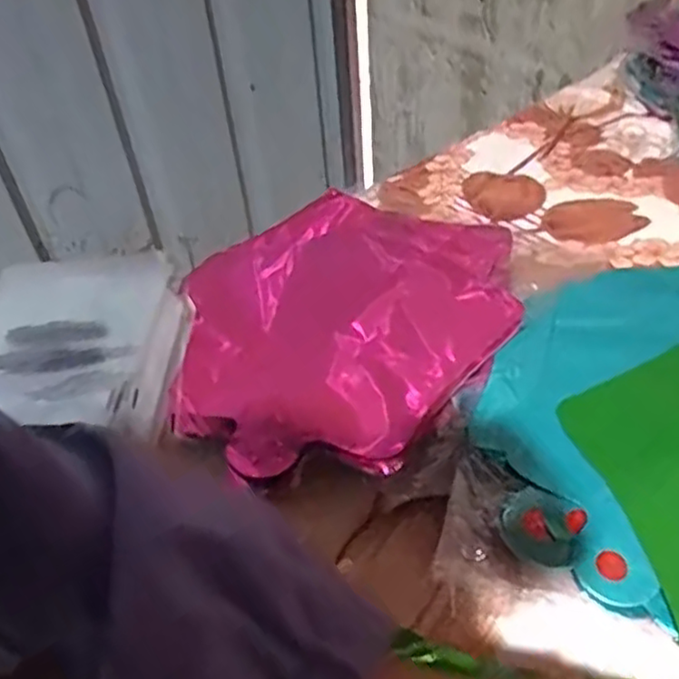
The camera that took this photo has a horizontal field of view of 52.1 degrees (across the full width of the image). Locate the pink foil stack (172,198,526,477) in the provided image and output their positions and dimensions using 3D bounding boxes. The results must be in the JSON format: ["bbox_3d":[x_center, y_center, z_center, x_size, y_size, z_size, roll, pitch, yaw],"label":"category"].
[{"bbox_3d":[0.000,-0.024,0.506,0.227,0.023,0.281,27,52,31],"label":"pink foil stack"}]

